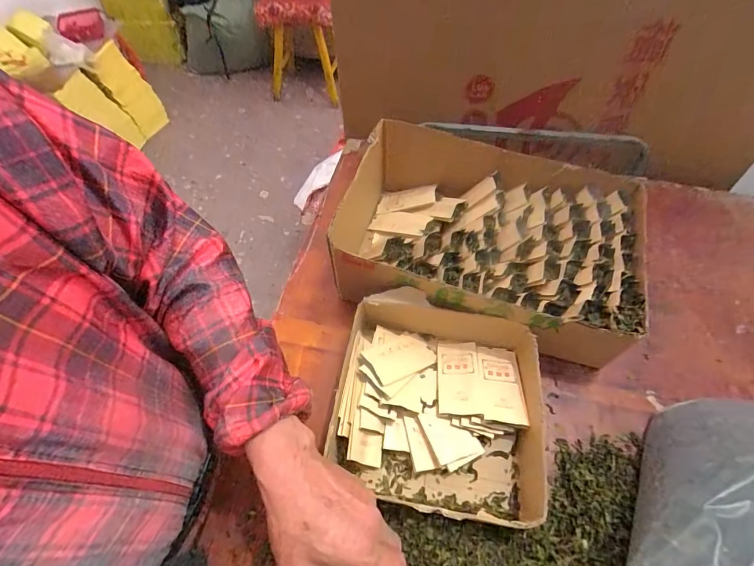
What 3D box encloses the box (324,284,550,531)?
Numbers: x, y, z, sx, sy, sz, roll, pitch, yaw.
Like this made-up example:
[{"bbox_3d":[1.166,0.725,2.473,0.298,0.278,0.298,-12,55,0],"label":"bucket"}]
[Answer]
[{"bbox_3d":[0.080,0.144,0.454,0.243,0.084,0.224,8,58,9],"label":"box"}]

